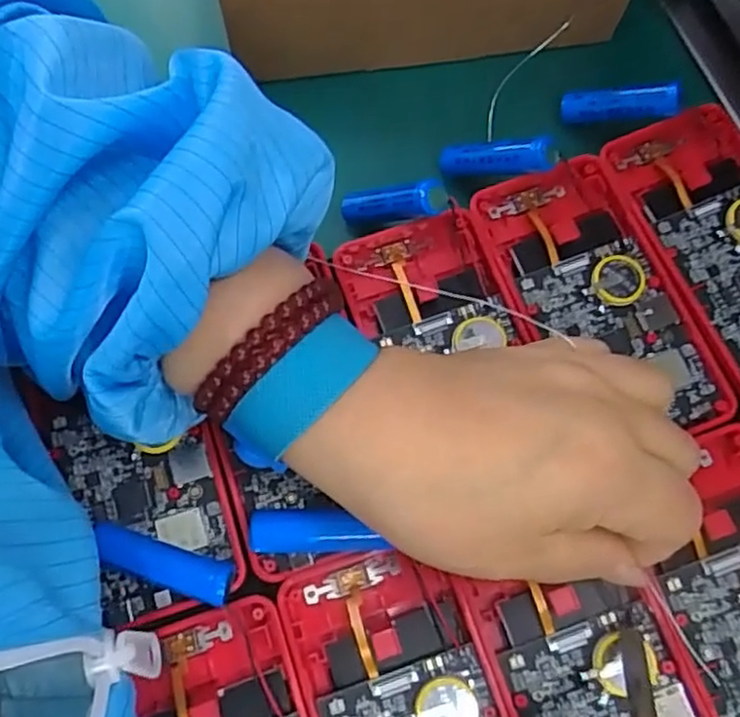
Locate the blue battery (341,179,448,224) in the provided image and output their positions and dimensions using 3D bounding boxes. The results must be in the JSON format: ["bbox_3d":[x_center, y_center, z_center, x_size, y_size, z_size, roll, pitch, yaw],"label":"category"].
[{"bbox_3d":[0.007,-0.063,0.285,0.053,0.013,0.012,4,67,42],"label":"blue battery"}]

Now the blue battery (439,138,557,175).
[{"bbox_3d":[0.053,-0.085,0.292,0.050,0.013,0.010,6,70,31],"label":"blue battery"}]

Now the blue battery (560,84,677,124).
[{"bbox_3d":[0.110,-0.113,0.305,0.050,0.012,0.010,7,70,31],"label":"blue battery"}]

